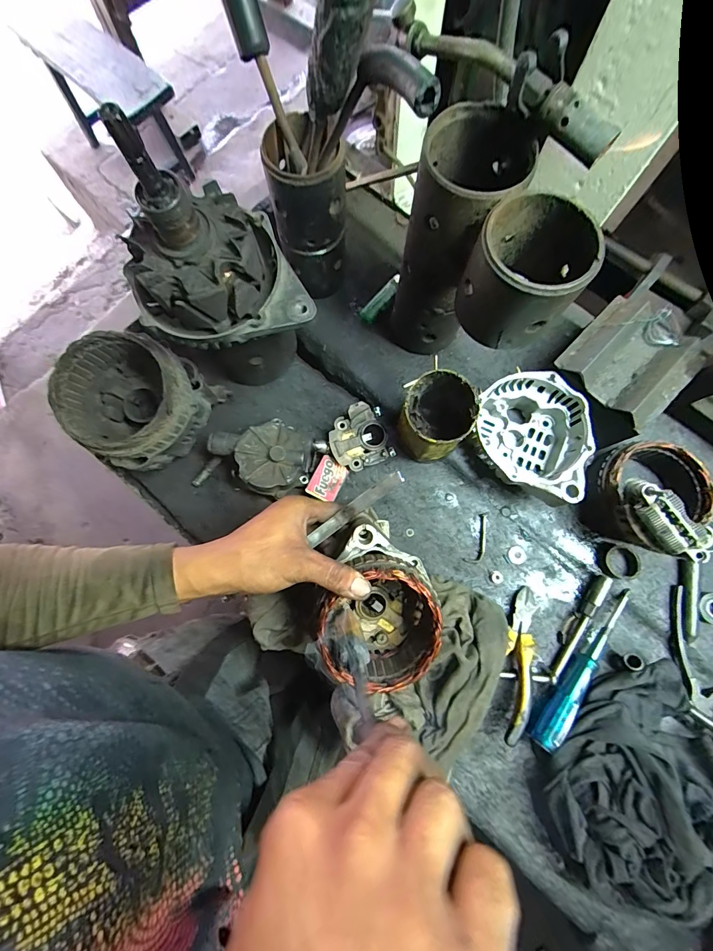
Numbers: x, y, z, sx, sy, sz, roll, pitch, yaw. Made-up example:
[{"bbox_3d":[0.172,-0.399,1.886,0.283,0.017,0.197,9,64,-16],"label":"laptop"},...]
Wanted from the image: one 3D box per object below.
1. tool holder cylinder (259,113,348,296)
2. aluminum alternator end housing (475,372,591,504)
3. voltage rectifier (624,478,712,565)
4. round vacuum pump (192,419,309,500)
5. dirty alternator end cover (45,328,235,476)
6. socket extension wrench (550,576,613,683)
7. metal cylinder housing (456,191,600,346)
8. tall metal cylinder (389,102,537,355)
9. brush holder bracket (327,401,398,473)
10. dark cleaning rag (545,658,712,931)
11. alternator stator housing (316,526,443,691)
[{"bbox_3d":[-0.053,-0.292,0.435,0.077,0.174,0.078,-17,78,-4],"label":"tool holder cylinder"},{"bbox_3d":[0.204,-0.039,0.436,0.103,0.081,0.143,-8,78,-2],"label":"aluminum alternator end housing"},{"bbox_3d":[0.296,0.044,0.356,0.035,0.031,0.089,-39,81,-8],"label":"voltage rectifier"},{"bbox_3d":[-0.127,-0.024,0.454,0.137,0.061,0.089,7,78,2],"label":"round vacuum pump"},{"bbox_3d":[-0.248,-0.082,0.429,0.126,0.105,0.133,27,79,6],"label":"dirty alternator end cover"},{"bbox_3d":[0.253,0.173,0.426,0.016,0.021,0.129,32,80,6],"label":"socket extension wrench"},{"bbox_3d":[0.134,-0.160,0.303,0.079,0.071,0.082,0,78,0],"label":"metal cylinder housing"},{"bbox_3d":[0.094,-0.224,0.398,0.085,0.230,0.090,27,79,6],"label":"tall metal cylinder"},{"bbox_3d":[0.003,-0.044,0.464,0.072,0.038,0.071,-23,79,-5],"label":"brush holder bracket"},{"bbox_3d":[0.285,0.301,0.363,0.210,0.086,0.148,-44,81,-9],"label":"dark cleaning rag"},{"bbox_3d":[0.025,0.123,0.366,0.103,0.089,0.129,7,78,1],"label":"alternator stator housing"}]

